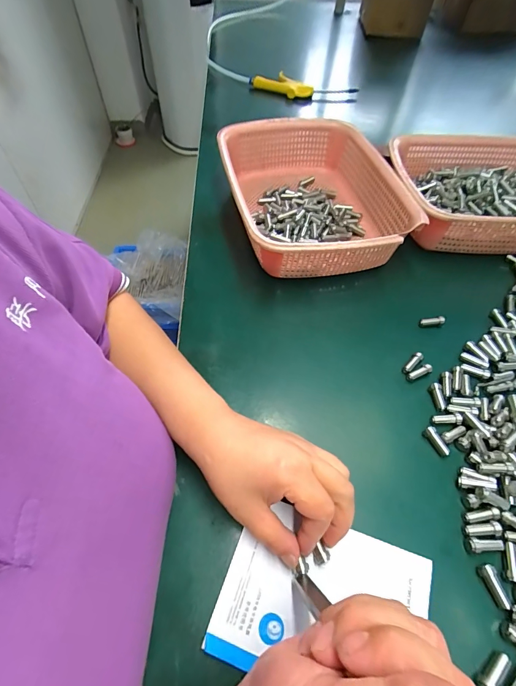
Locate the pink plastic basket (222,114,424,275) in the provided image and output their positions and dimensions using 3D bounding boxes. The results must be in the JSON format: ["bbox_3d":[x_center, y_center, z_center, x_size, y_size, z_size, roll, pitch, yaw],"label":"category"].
[{"bbox_3d":[0.071,-0.201,0.483,0.209,0.080,0.294,-10,54,-8],"label":"pink plastic basket"}]

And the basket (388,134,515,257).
[{"bbox_3d":[0.334,-0.210,0.498,0.282,0.075,0.202,-2,54,-2],"label":"basket"}]

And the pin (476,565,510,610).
[{"bbox_3d":[0.169,0.174,0.250,0.010,0.007,0.026,-12,55,-9],"label":"pin"}]

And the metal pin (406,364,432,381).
[{"bbox_3d":[0.165,0.030,0.357,0.027,0.007,0.007,-25,57,-3],"label":"metal pin"}]

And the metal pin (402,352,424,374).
[{"bbox_3d":[0.161,0.021,0.362,0.008,0.006,0.030,39,62,24],"label":"metal pin"}]

